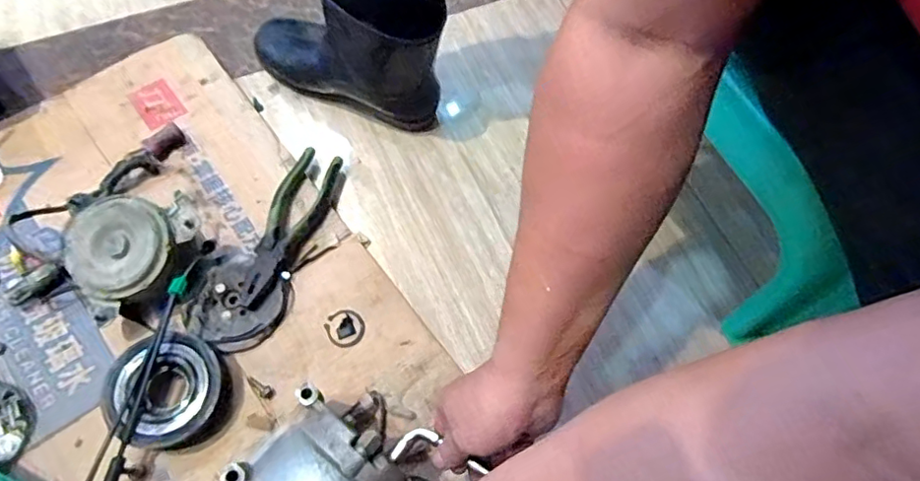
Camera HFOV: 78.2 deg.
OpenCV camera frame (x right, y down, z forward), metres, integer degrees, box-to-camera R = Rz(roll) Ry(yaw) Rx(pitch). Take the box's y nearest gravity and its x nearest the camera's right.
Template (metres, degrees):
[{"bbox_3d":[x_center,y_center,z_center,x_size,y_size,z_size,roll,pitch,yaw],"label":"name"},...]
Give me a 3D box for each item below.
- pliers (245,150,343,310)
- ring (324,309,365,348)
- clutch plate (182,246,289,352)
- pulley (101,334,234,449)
[{"bbox_3d":[-0.184,-0.016,0.621,0.054,0.023,0.191,13,66,2],"label":"pliers"},{"bbox_3d":[-0.119,0.091,0.588,0.039,0.004,0.040,1,66,-3],"label":"ring"},{"bbox_3d":[-0.235,0.063,0.594,0.100,0.007,0.094,1,66,-3],"label":"clutch plate"},{"bbox_3d":[-0.276,0.144,0.539,0.099,0.044,0.103,1,66,-3],"label":"pulley"}]

